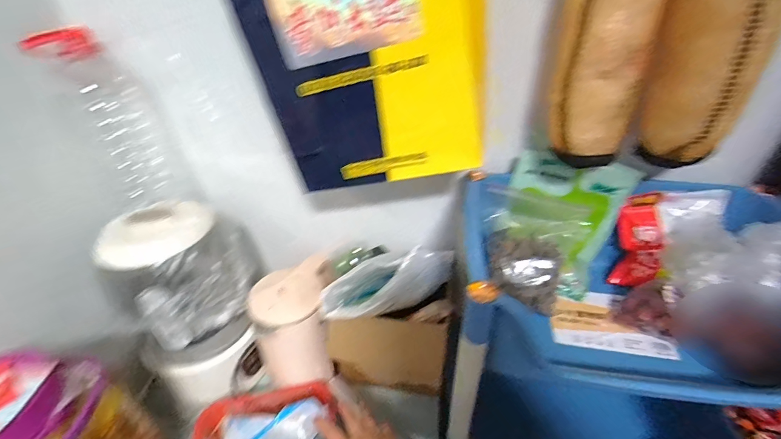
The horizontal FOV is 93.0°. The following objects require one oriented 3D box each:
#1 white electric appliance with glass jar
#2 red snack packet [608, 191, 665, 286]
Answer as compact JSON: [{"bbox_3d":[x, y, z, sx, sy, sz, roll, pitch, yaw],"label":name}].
[{"bbox_3d":[-0.337,0.162,0.644,0.187,0.356,0.193,21,42,28],"label":"white electric appliance with glass jar"},{"bbox_3d":[0.389,0.035,0.570,0.061,0.152,0.051,-1,15,1],"label":"red snack packet"}]

